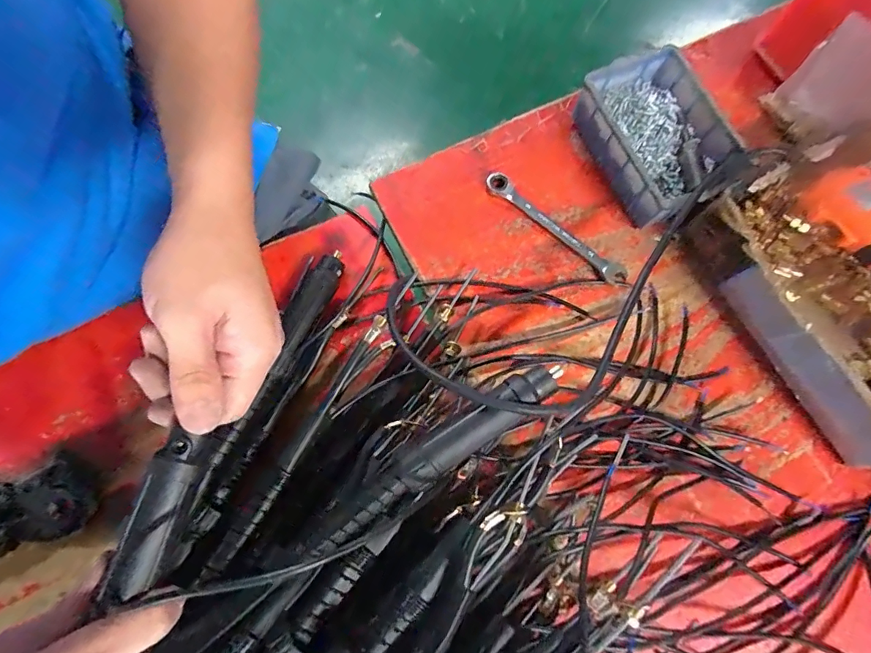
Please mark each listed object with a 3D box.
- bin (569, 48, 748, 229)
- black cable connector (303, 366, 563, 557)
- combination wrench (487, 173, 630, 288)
[{"bbox_3d":[0.199,-0.171,0.408,0.102,0.052,0.146,-20,76,-7],"label":"bin"},{"bbox_3d":[0.002,0.078,0.271,0.182,0.019,0.023,-34,78,-10],"label":"black cable connector"},{"bbox_3d":[0.108,-0.092,0.406,0.151,0.013,0.017,41,77,10],"label":"combination wrench"}]

